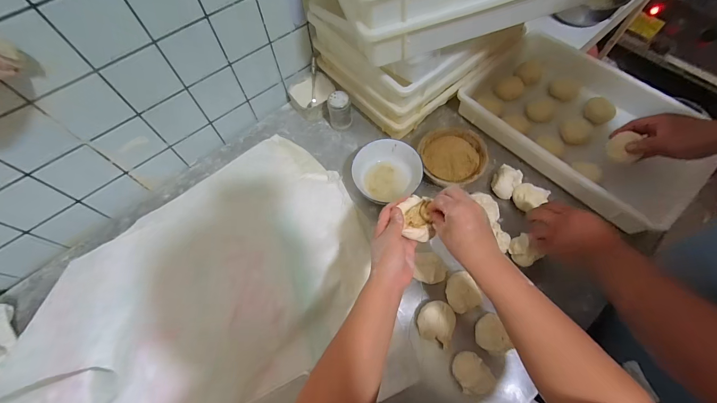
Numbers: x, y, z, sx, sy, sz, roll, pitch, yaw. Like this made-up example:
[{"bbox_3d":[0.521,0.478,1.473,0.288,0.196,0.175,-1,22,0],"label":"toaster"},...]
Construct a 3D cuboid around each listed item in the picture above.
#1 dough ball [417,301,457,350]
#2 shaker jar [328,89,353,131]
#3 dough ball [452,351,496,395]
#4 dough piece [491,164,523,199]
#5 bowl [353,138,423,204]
[{"bbox_3d":[0.138,0.213,0.534,0.061,0.043,0.067,-1,65,2],"label":"dough ball"},{"bbox_3d":[-0.042,-0.208,0.700,0.052,0.095,0.053,-1,65,2],"label":"shaker jar"},{"bbox_3d":[0.184,0.282,0.490,0.054,0.033,0.066,-36,68,-14],"label":"dough ball"},{"bbox_3d":[0.309,-0.043,0.624,0.052,0.035,0.067,32,73,17],"label":"dough piece"},{"bbox_3d":[0.059,-0.065,0.643,0.142,0.064,0.115,-14,66,-1],"label":"bowl"}]

